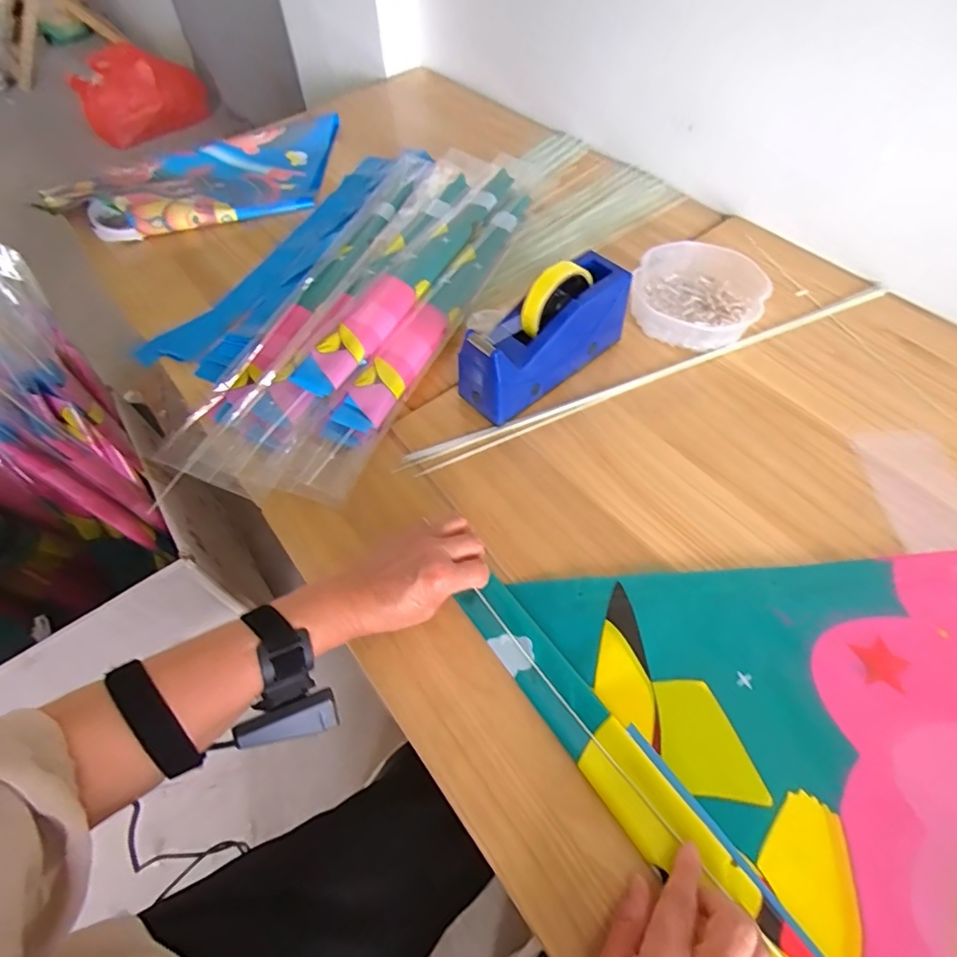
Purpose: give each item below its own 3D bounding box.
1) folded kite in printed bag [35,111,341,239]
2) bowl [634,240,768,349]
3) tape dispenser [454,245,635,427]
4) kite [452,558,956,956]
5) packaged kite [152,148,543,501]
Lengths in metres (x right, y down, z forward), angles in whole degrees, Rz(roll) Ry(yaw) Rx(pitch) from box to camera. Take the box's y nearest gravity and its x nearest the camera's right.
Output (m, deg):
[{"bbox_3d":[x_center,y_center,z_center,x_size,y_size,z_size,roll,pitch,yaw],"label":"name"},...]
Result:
[{"bbox_3d":[-0.431,-0.500,0.848,0.482,0.033,0.255,-33,62,-19],"label":"folded kite in printed bag"},{"bbox_3d":[0.268,-0.227,0.631,0.147,0.049,0.137,-1,57,1],"label":"bowl"},{"bbox_3d":[0.074,-0.154,0.547,0.194,0.122,0.061,-34,62,-19],"label":"tape dispenser"},{"bbox_3d":[0.314,0.192,0.387,0.426,0.020,0.503,-29,60,-16],"label":"kite"},{"bbox_3d":[-0.041,-0.210,0.640,0.071,0.037,0.575,22,60,15],"label":"packaged kite"}]

